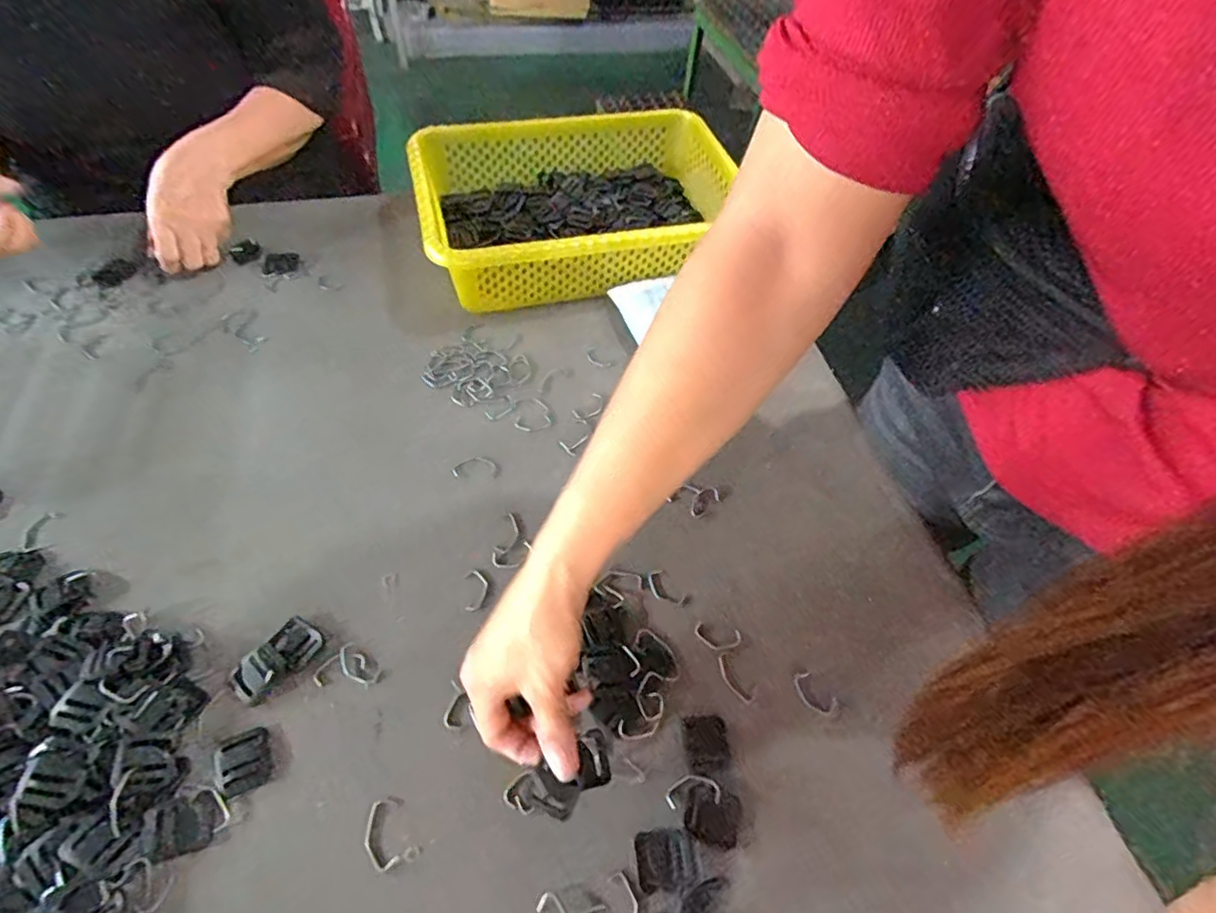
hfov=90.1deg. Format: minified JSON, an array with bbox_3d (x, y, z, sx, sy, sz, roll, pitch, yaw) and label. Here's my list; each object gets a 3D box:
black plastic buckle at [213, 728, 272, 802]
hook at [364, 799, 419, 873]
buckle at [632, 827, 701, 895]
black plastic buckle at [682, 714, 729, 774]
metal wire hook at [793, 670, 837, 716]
[{"bbox_3d":[-0.228,0.191,0.380,0.029,0.004,0.034,-22,58,-19],"label":"black plastic buckle"},{"bbox_3d":[-0.133,0.227,0.362,0.024,0.004,0.041,-29,61,-23],"label":"hook"},{"bbox_3d":[0.034,0.239,0.361,0.036,0.004,0.030,-2,54,-6],"label":"buckle"},{"bbox_3d":[0.066,0.190,0.403,0.028,0.004,0.033,0,54,-4],"label":"black plastic buckle"},{"bbox_3d":[0.144,0.166,0.425,0.019,0.004,0.032,-31,61,-24],"label":"metal wire hook"}]

